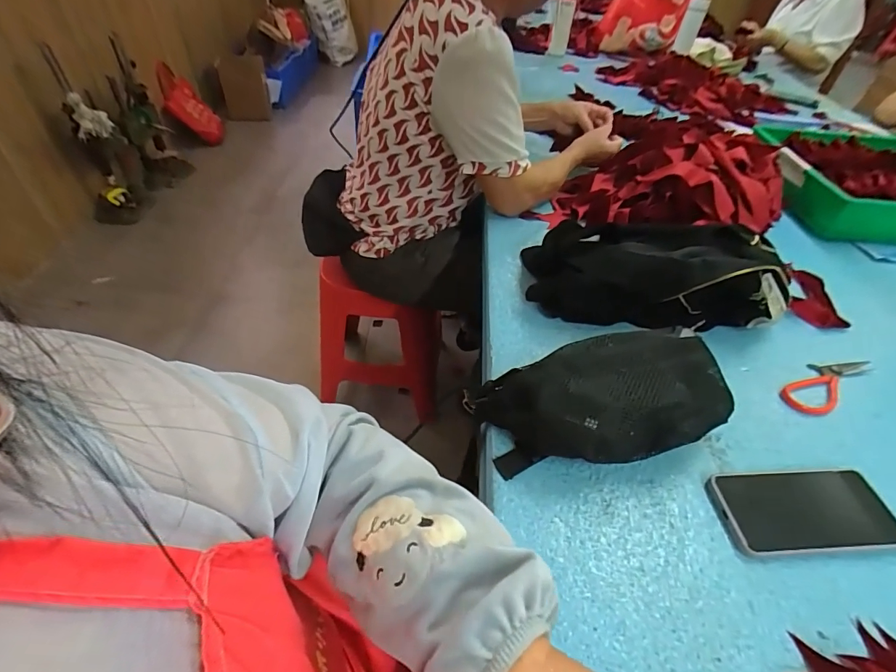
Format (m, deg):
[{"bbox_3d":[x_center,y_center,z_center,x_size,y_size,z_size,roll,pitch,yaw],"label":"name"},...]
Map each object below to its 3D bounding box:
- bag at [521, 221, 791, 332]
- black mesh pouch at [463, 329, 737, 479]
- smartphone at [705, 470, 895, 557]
[{"bbox_3d":[0.290,-0.089,0.608,0.339,0.104,0.141,10,46,6],"label":"bag"},{"bbox_3d":[0.172,0.064,0.455,0.284,0.094,0.133,-7,47,-11],"label":"black mesh pouch"},{"bbox_3d":[0.343,0.168,0.419,0.161,0.012,0.077,-1,46,-4],"label":"smartphone"}]

